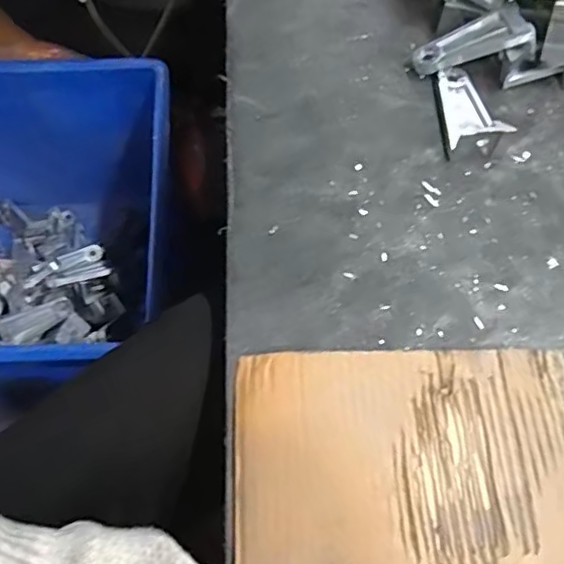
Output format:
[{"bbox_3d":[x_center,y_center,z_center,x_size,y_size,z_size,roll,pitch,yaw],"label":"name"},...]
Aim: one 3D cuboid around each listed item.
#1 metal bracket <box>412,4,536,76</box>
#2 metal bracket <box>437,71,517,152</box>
[{"bbox_3d":[0.158,-0.203,0.506,0.094,0.014,0.040,-18,60,14],"label":"metal bracket"},{"bbox_3d":[0.152,-0.143,0.482,0.039,0.031,0.082,1,60,-2],"label":"metal bracket"}]

